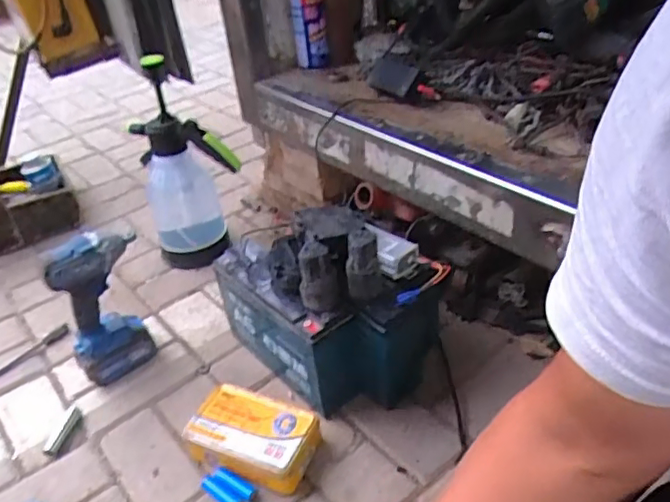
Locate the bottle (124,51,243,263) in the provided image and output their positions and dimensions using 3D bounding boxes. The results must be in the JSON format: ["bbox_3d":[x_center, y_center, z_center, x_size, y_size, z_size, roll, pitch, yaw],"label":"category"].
[{"bbox_3d":[-0.287,-0.149,1.152,0.177,0.372,0.160,-17,37,-13],"label":"bottle"}]

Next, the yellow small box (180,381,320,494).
[{"bbox_3d":[-0.110,0.253,0.826,0.174,0.053,0.110,10,39,21],"label":"yellow small box"}]

